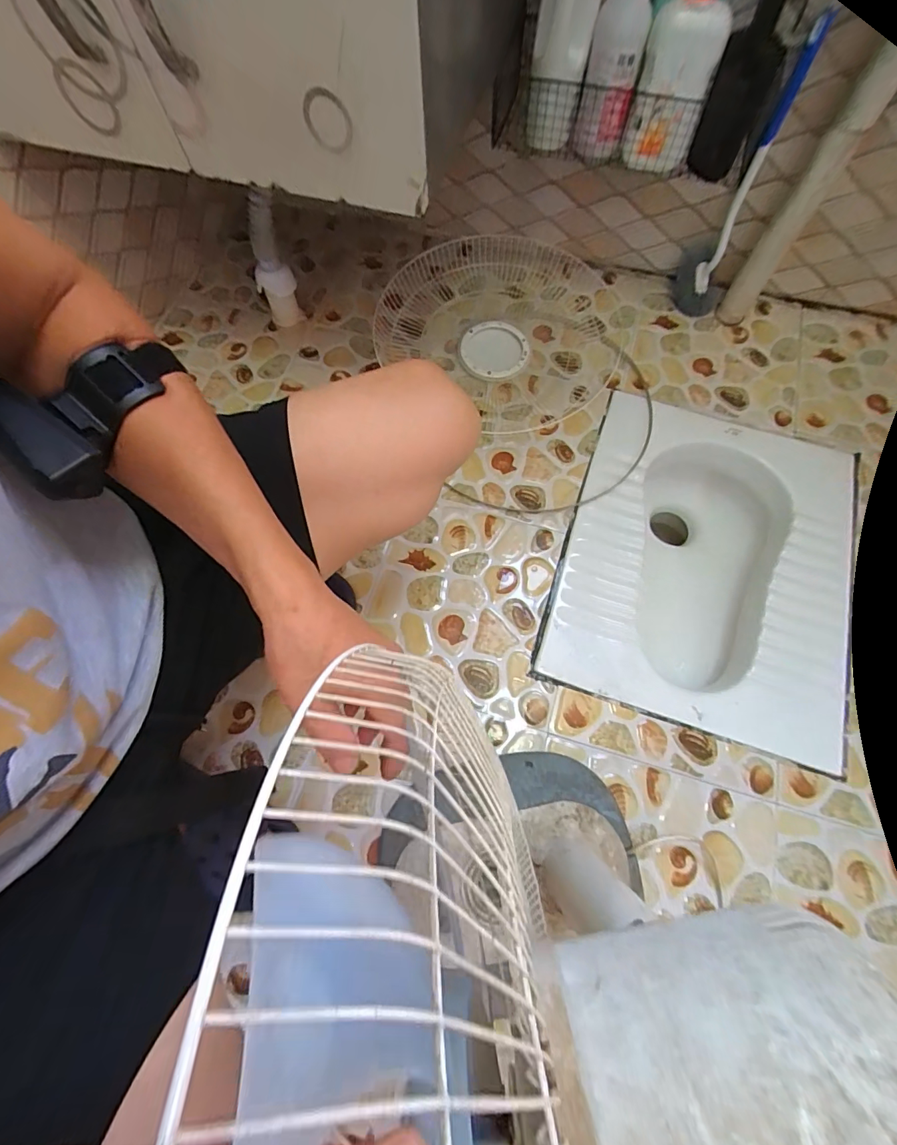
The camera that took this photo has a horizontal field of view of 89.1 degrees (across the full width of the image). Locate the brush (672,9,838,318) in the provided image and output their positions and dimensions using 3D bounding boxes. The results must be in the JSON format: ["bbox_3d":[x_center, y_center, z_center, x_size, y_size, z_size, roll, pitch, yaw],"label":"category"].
[{"bbox_3d":[0.452,-0.575,0.699,0.083,0.343,0.065,22,72,10],"label":"brush"}]

